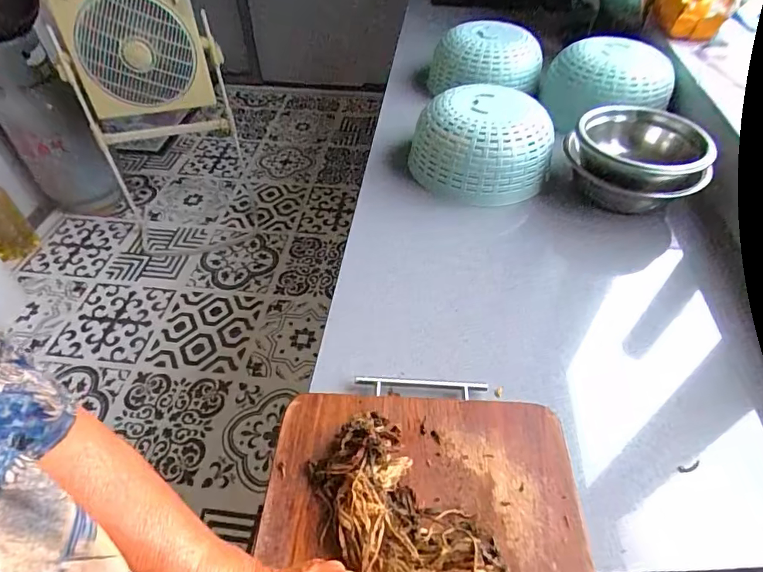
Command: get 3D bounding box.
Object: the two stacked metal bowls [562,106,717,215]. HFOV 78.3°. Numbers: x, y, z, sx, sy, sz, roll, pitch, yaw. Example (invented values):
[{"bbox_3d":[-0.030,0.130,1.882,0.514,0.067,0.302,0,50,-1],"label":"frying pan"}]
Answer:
[{"bbox_3d":[0.397,-0.197,0.733,0.175,0.116,0.189,9,48,8],"label":"two stacked metal bowls"}]

